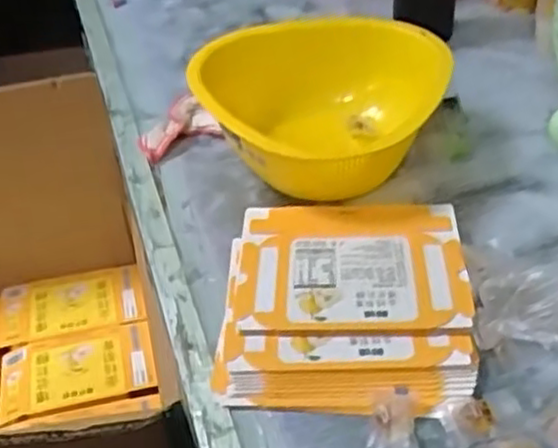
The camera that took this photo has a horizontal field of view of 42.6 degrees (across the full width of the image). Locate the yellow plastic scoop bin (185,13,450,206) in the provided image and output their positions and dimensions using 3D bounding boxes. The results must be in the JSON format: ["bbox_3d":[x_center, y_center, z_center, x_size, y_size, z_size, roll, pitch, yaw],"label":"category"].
[{"bbox_3d":[0.033,-0.101,0.667,0.228,0.098,0.199,3,39,10],"label":"yellow plastic scoop bin"}]

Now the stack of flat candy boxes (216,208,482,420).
[{"bbox_3d":[0.049,0.054,0.535,0.175,0.027,0.187,0,39,6],"label":"stack of flat candy boxes"}]

